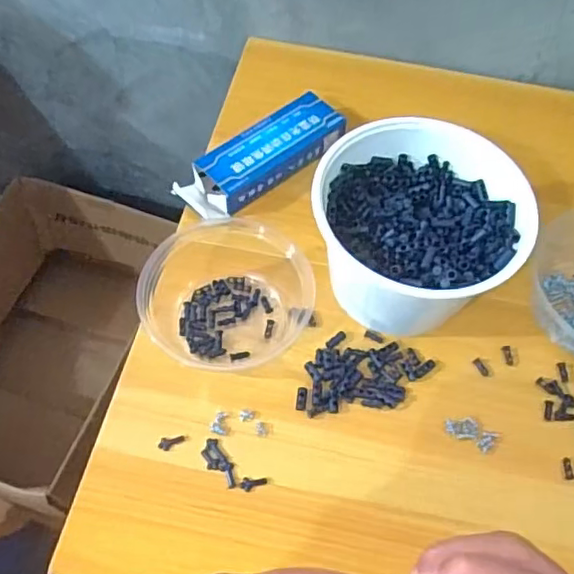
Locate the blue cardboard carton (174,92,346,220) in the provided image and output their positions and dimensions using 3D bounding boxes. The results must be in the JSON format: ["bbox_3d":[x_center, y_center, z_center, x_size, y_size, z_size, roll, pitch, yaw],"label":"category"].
[{"bbox_3d":[-0.024,-0.126,0.598,0.175,0.033,0.062,-35,68,-21],"label":"blue cardboard carton"}]

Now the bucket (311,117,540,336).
[{"bbox_3d":[0.104,-0.048,0.509,0.162,0.109,0.154,1,60,-2],"label":"bucket"}]

